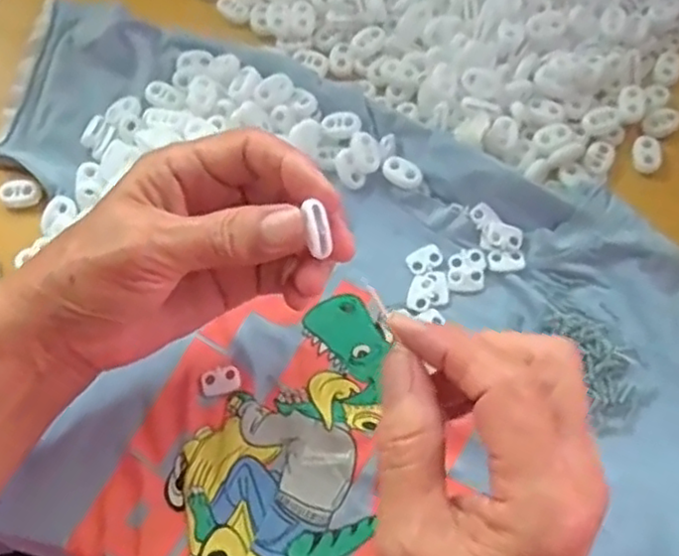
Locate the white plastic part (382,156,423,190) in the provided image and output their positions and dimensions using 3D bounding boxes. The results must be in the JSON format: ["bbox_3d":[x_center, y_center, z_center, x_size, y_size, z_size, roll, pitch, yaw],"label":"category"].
[{"bbox_3d":[0.034,-0.056,0.366,0.021,0.010,0.016,39,74,13],"label":"white plastic part"}]

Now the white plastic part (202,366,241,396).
[{"bbox_3d":[-0.058,0.050,0.331,0.019,0.004,0.013,-11,70,-4],"label":"white plastic part"}]

